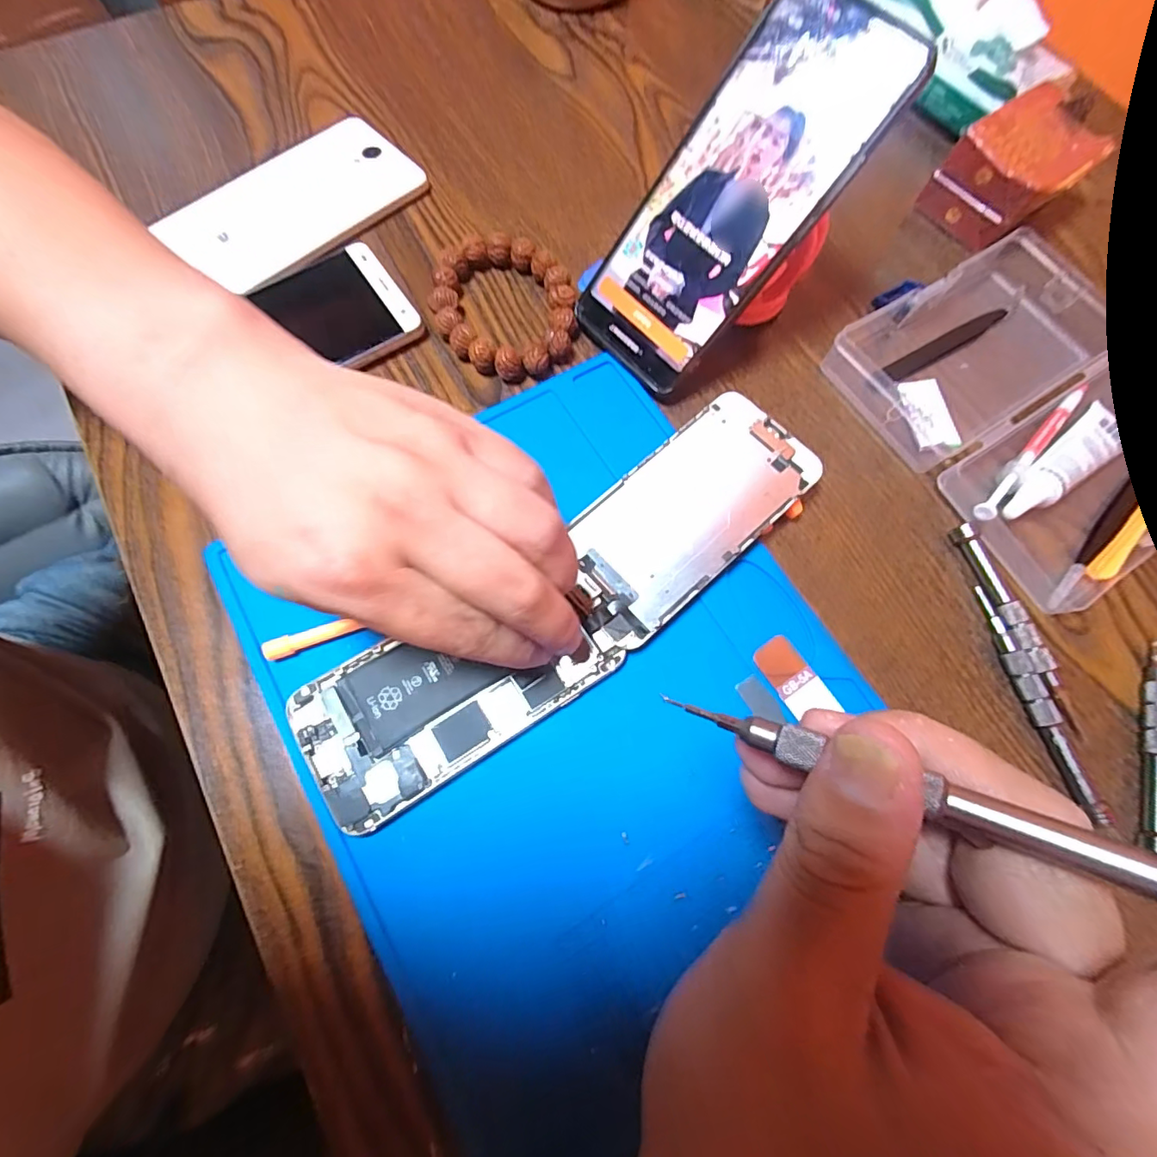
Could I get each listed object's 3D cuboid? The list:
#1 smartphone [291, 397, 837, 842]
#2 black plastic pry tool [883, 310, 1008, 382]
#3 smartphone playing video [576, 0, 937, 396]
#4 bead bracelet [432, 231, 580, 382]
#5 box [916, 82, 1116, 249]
[{"bbox_3d":[-0.001,0.007,0.235,0.258,0.006,0.070,-36,77,-10],"label":"smartphone"},{"bbox_3d":[0.207,-0.132,0.292,0.088,0.004,0.010,-30,76,-10],"label":"black plastic pry tool"},{"bbox_3d":[0.069,-0.175,0.245,0.074,0.007,0.162,48,117,12],"label":"smartphone playing video"},{"bbox_3d":[-0.042,-0.151,0.287,0.073,0.016,0.091,-30,76,-10],"label":"bead bracelet"},{"bbox_3d":[0.264,-0.246,0.313,0.082,0.044,0.057,-35,77,-11],"label":"box"}]

